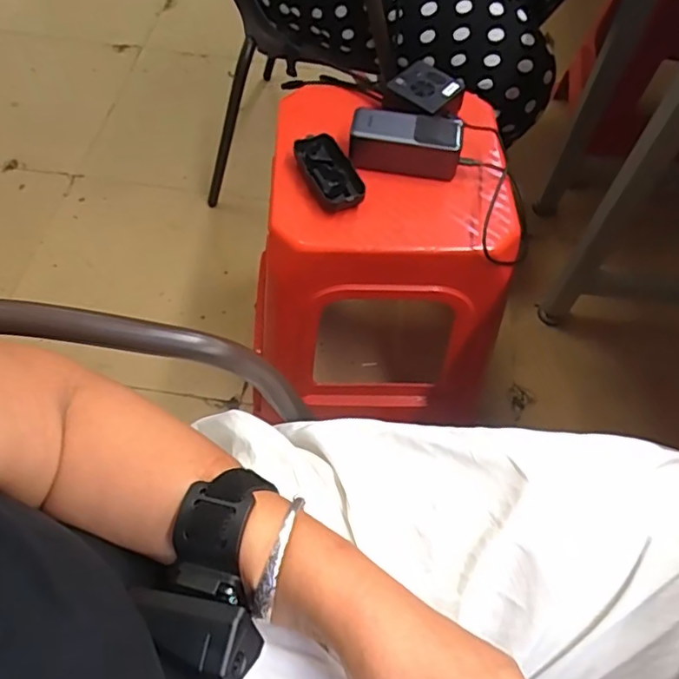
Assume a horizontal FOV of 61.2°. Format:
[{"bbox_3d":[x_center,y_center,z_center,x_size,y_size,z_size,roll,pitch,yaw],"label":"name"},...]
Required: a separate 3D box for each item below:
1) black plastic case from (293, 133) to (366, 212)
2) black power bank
[{"bbox_3d":[-0.013,-0.199,0.690,0.054,0.028,0.113,-23,62,-14],"label":"black plastic case"},{"bbox_3d":[0.081,-0.240,0.703,0.131,0.056,0.064,8,59,3],"label":"black power bank"}]

